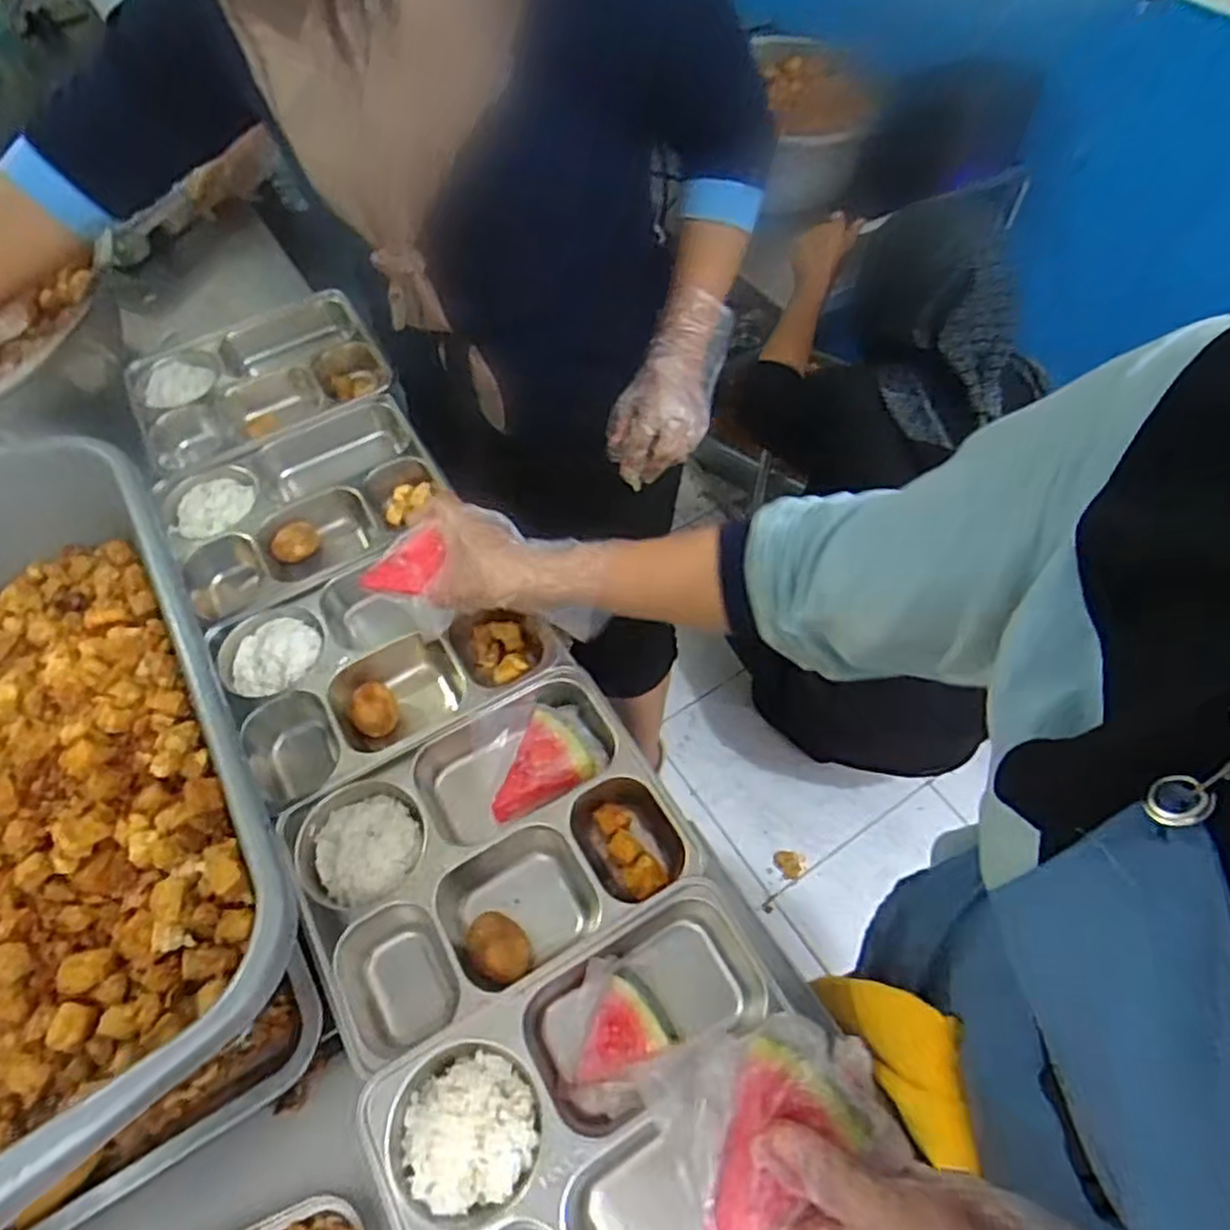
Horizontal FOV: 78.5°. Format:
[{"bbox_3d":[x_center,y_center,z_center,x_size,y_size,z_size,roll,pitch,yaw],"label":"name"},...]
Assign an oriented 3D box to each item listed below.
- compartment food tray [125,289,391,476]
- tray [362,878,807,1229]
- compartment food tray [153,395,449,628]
[{"bbox_3d":[-0.428,-0.272,0.907,0.278,0.051,0.233,-27,61,-16],"label":"compartment food tray"},{"bbox_3d":[0.003,0.339,0.496,0.279,0.053,0.215,-27,64,-14],"label":"tray"},{"bbox_3d":[-0.325,-0.105,0.806,0.267,0.059,0.220,-27,58,-15],"label":"compartment food tray"}]

